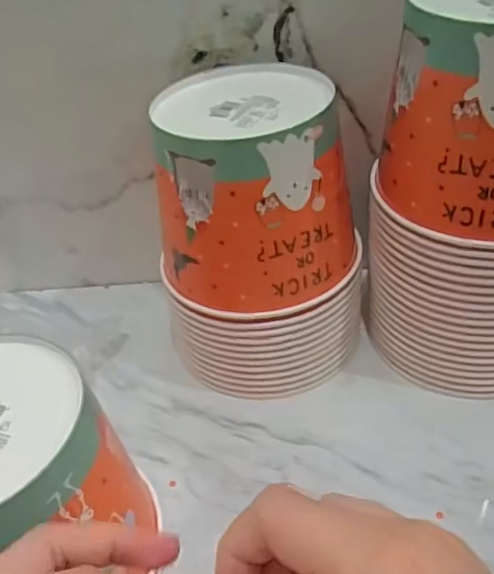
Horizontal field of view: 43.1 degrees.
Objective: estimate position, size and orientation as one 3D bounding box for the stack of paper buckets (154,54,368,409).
[{"bbox_3d":[0.013,-0.040,0.496,0.151,0.216,0.143,-3,39,5],"label":"stack of paper buckets"}]

